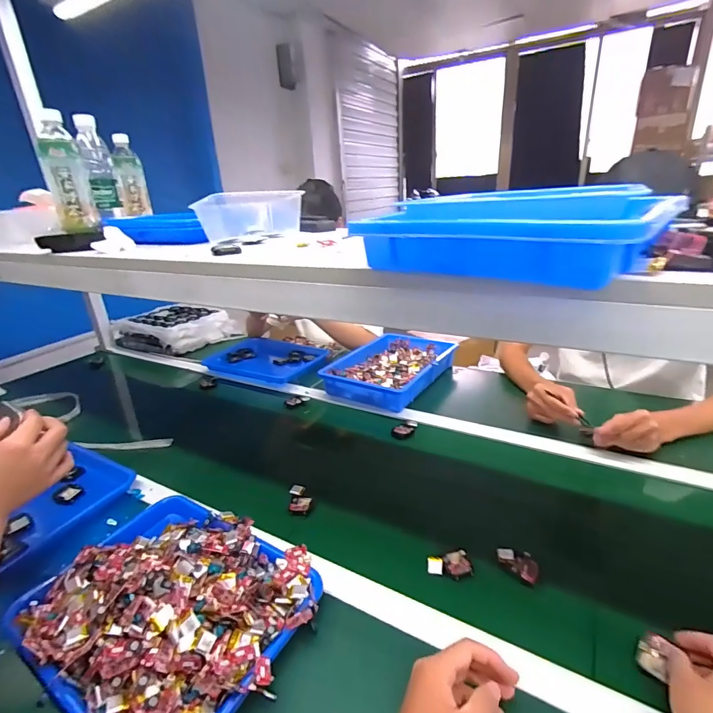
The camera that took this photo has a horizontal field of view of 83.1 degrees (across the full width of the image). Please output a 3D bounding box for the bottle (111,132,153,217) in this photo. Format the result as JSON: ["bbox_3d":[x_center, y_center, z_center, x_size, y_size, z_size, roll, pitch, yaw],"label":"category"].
[{"bbox_3d":[-0.504,-0.405,0.901,0.053,0.160,0.065,-14,24,-22],"label":"bottle"}]

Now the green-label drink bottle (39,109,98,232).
[{"bbox_3d":[-0.515,-0.320,0.714,0.064,0.182,0.061,-17,25,-28],"label":"green-label drink bottle"}]

